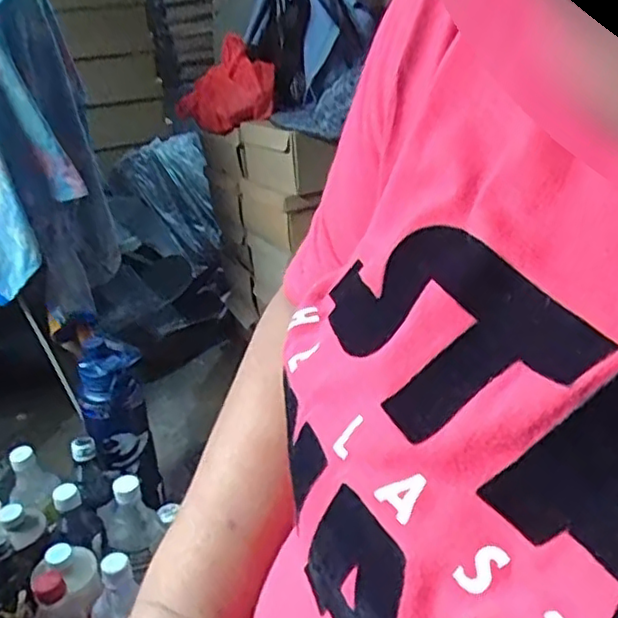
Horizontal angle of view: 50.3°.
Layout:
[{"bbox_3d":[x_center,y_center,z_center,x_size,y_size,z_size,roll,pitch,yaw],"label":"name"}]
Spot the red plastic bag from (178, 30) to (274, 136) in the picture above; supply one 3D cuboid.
[{"bbox_3d":[-0.150,-0.400,1.179,0.169,0.146,0.104,-7,28,-9],"label":"red plastic bag"}]

